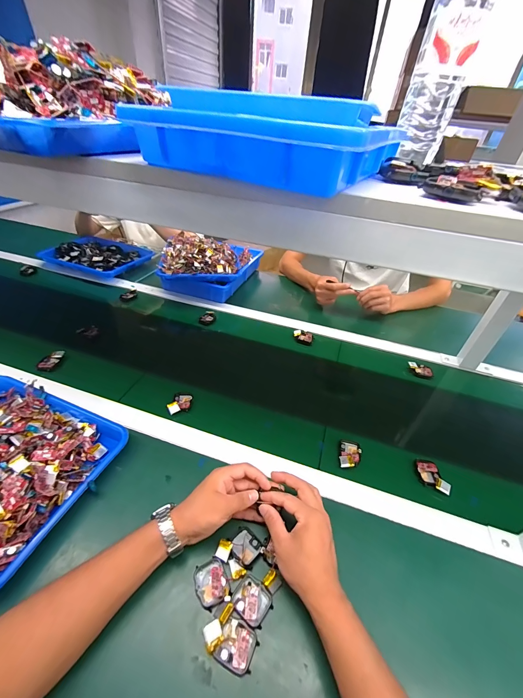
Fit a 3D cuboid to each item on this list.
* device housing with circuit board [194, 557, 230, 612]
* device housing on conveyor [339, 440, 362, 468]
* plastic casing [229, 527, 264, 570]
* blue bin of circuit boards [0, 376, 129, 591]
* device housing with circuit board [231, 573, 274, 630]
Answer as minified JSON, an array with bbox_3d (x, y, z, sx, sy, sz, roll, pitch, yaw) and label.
[{"bbox_3d":[-0.063,0.294,0.361,0.038,0.014,0.048,-18,45,-25],"label":"device housing with circuit board"},{"bbox_3d":[0.160,0.188,0.509,0.037,0.015,0.060,15,41,12],"label":"device housing on conveyor"},{"bbox_3d":[-0.022,0.275,0.397,0.043,0.011,0.038,32,47,29],"label":"plastic casing"},{"bbox_3d":[-0.423,0.160,0.441,0.337,0.064,0.259,18,41,14],"label":"blue bin of circuit boards"},{"bbox_3d":[-0.011,0.311,0.353,0.045,0.012,0.040,30,46,26],"label":"device housing with circuit board"}]

